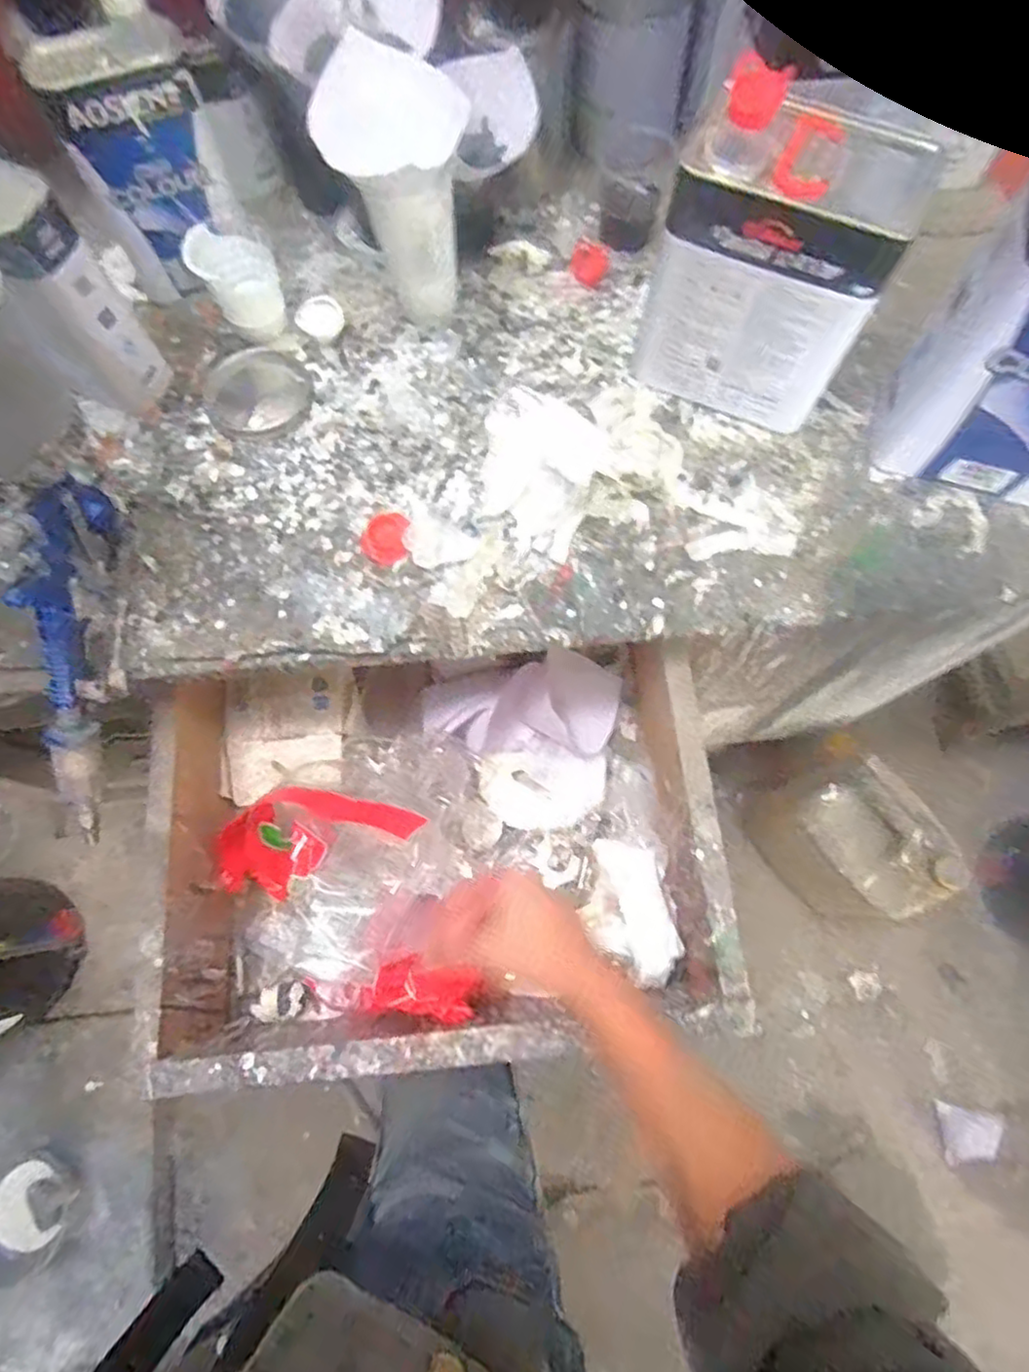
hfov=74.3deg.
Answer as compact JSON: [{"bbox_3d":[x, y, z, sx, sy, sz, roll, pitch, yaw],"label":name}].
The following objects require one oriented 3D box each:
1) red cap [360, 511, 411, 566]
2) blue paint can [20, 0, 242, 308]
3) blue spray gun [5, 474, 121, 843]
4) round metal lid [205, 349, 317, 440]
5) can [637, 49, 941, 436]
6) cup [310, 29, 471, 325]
[{"bbox_3d":[-0.110,-0.125,0.574,0.043,0.007,0.043,0,90,11],"label":"red cap"},{"bbox_3d":[-0.305,-0.451,0.572,0.124,0.211,0.070,-30,75,-9],"label":"blue paint can"},{"bbox_3d":[-0.345,-0.015,0.540,0.030,0.108,0.285,9,105,3],"label":"blue spray gun"},{"bbox_3d":[-0.236,-0.271,0.627,0.092,0.007,0.106,-27,75,-9],"label":"round metal lid"},{"bbox_3d":[0.200,-0.332,0.529,0.156,0.223,0.099,20,73,6],"label":"can"},{"bbox_3d":[-0.095,-0.391,0.565,0.108,0.185,0.079,11,73,3],"label":"cup"}]

